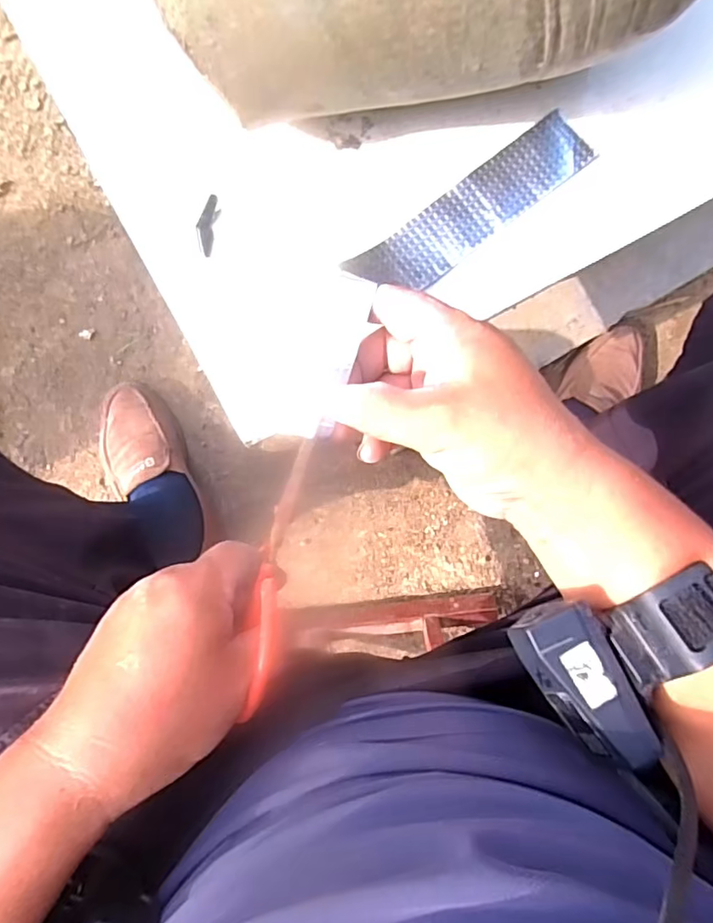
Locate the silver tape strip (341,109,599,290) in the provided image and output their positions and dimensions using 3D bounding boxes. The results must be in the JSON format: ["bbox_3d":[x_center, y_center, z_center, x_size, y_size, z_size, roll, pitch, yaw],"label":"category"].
[{"bbox_3d":[0.077,-0.164,0.366,0.171,0.009,0.041,-37,92,-2],"label":"silver tape strip"}]

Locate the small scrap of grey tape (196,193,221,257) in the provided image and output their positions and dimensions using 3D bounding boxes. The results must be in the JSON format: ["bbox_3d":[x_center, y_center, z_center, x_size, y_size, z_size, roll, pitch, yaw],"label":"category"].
[{"bbox_3d":[-0.094,-0.150,0.357,0.012,0.004,0.038,11,90,-2],"label":"small scrap of grey tape"}]

